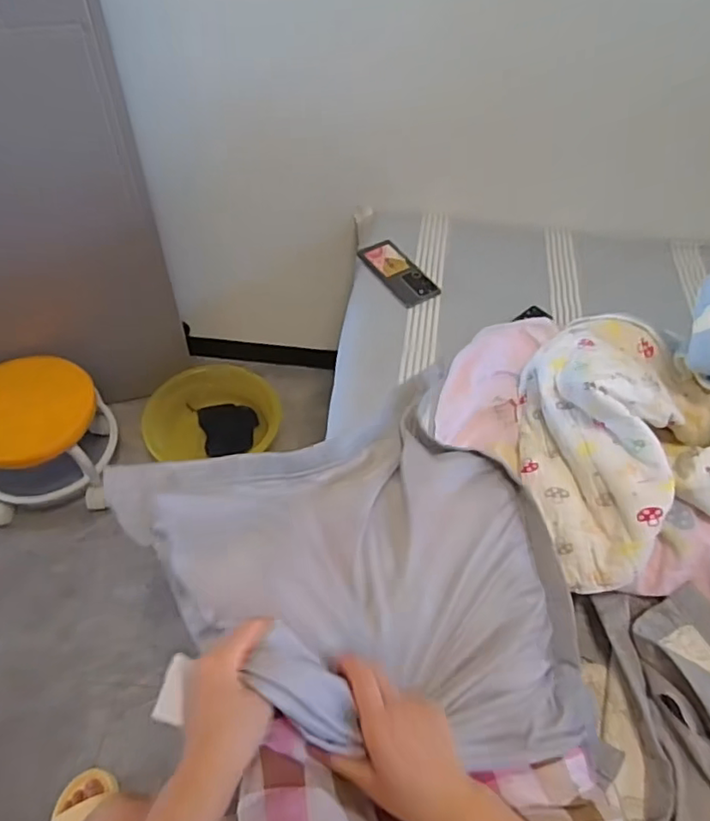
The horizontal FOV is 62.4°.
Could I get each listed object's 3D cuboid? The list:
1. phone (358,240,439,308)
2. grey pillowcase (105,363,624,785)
[{"bbox_3d":[0.076,-0.246,1.036,0.078,0.012,0.167,-27,58,-21],"label":"phone"},{"bbox_3d":[-0.003,0.150,0.558,0.391,0.105,0.396,-15,55,-14],"label":"grey pillowcase"}]

